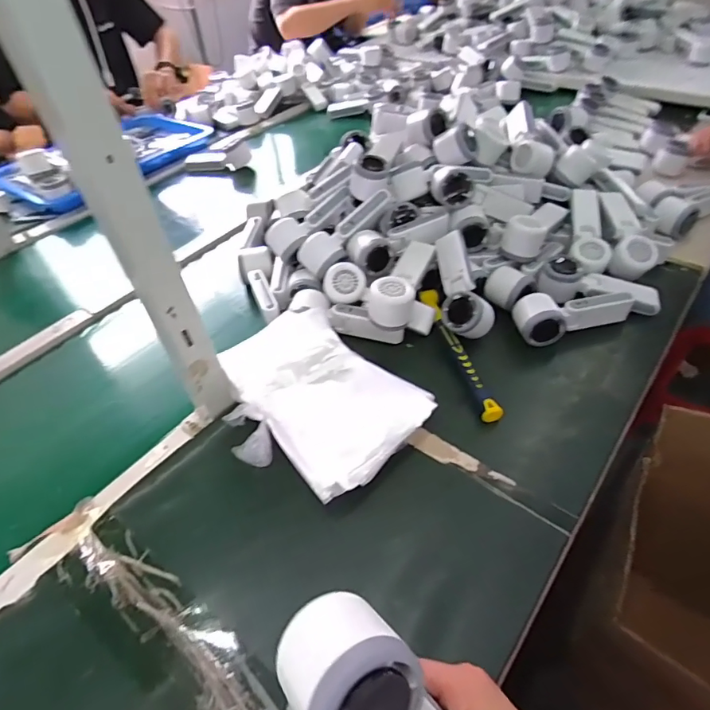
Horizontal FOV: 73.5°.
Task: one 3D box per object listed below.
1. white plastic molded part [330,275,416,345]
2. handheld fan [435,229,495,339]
[{"bbox_3d":[0.022,-0.064,0.664,0.115,0.094,0.056,11,49,14],"label":"white plastic molded part"},{"bbox_3d":[0.148,-0.107,0.680,0.069,0.045,0.168,-9,63,-3],"label":"handheld fan"}]

